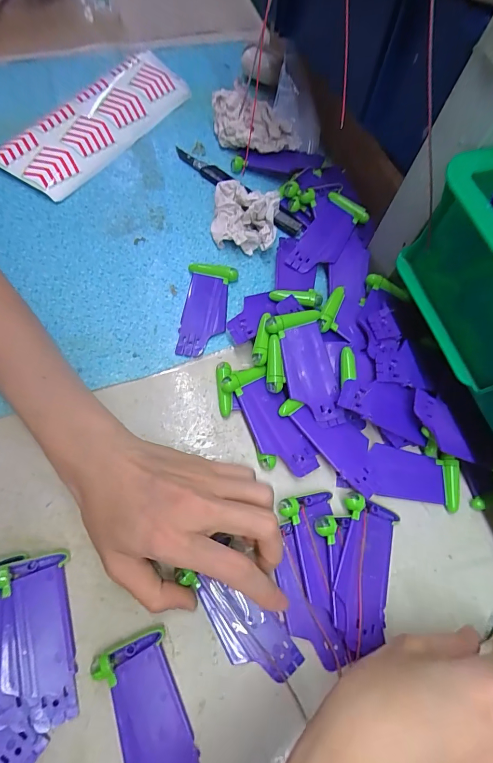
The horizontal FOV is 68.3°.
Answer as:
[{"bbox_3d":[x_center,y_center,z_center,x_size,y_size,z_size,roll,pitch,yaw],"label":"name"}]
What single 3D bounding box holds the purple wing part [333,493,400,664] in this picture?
[{"bbox_3d":[0.078,0.127,0.243,0.038,0.009,0.091,18,68,3],"label":"purple wing part"}]

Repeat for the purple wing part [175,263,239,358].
[{"bbox_3d":[-0.034,-0.063,0.315,0.042,0.007,0.087,6,68,-2],"label":"purple wing part"}]

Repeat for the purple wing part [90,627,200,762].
[{"bbox_3d":[-0.055,0.198,0.208,0.039,0.011,0.089,-20,71,-12],"label":"purple wing part"}]

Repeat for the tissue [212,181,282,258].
[{"bbox_3d":[-0.002,-0.150,0.331,0.059,0.037,0.045,11,68,0],"label":"tissue"}]

